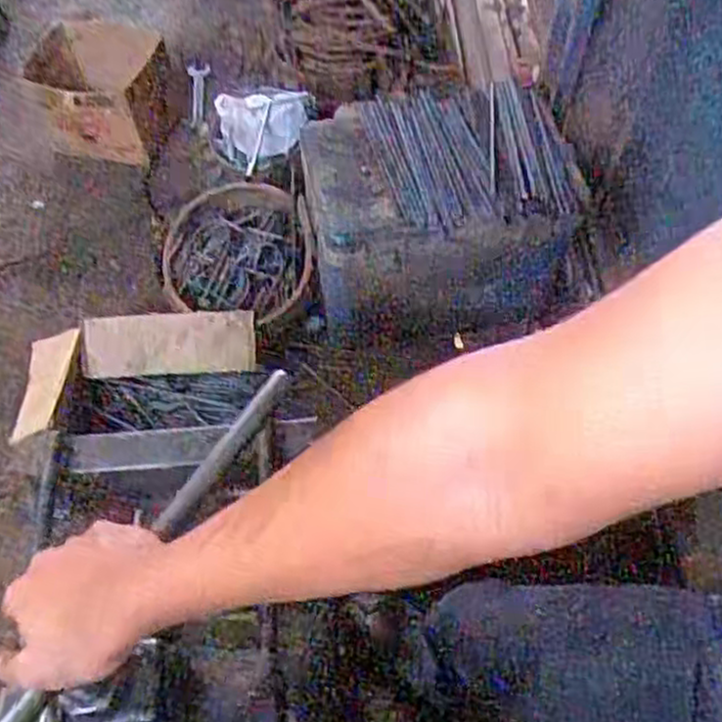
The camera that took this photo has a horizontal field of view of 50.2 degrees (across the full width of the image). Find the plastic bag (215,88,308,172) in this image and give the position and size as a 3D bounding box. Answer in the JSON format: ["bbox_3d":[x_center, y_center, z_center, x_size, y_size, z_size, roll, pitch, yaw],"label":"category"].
[{"bbox_3d":[-0.226,-0.579,1.850,0.221,0.070,0.207,-20,61,-11],"label":"plastic bag"}]

